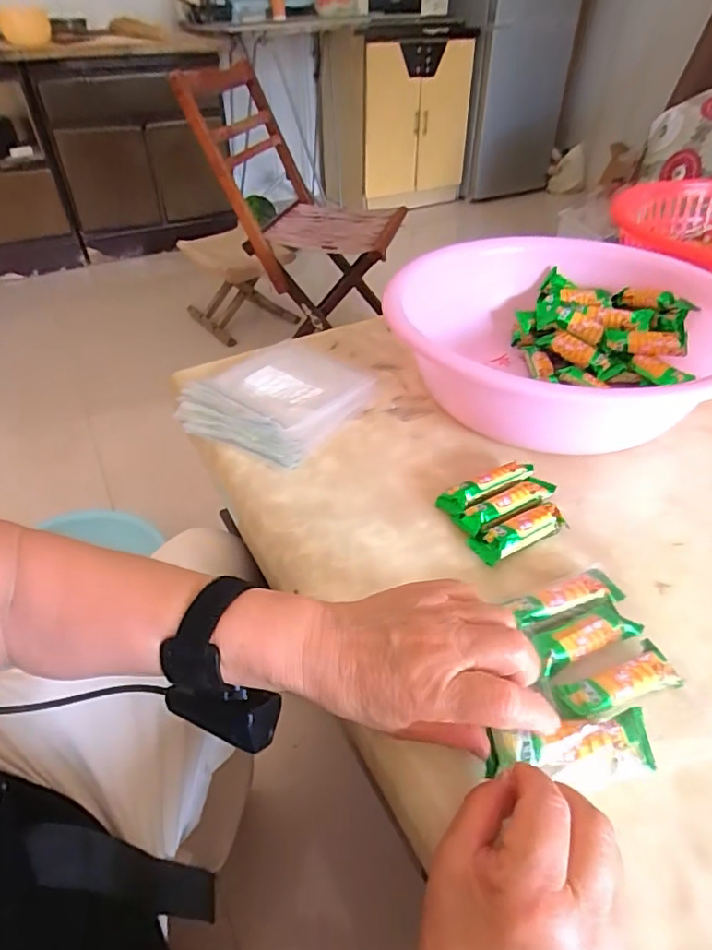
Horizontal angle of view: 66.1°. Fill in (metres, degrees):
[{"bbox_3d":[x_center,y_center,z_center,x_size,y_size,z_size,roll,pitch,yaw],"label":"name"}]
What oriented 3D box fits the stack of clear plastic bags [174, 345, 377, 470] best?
[{"bbox_3d":[-0.079,-0.091,0.576,0.164,0.022,0.182,21,46,21],"label":"stack of clear plastic bags"}]

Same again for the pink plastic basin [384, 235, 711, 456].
[{"bbox_3d":[0.199,-0.130,0.553,0.320,0.104,0.309,12,44,12],"label":"pink plastic basin"}]

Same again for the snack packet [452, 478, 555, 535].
[{"bbox_3d":[0.123,0.026,0.450,0.088,0.017,0.023,-20,46,-21],"label":"snack packet"}]

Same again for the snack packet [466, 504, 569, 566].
[{"bbox_3d":[0.127,0.046,0.425,0.075,0.020,0.025,-17,45,-18],"label":"snack packet"}]

